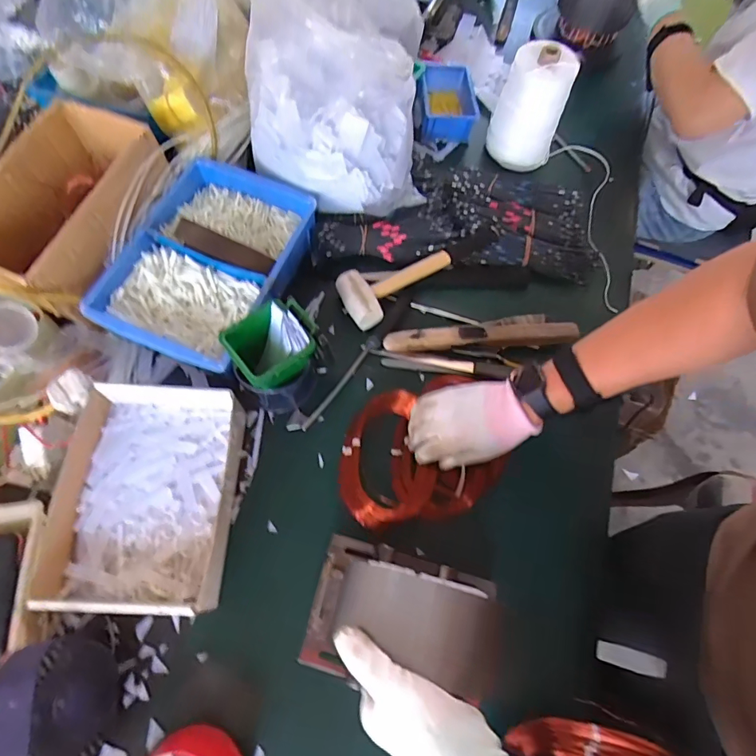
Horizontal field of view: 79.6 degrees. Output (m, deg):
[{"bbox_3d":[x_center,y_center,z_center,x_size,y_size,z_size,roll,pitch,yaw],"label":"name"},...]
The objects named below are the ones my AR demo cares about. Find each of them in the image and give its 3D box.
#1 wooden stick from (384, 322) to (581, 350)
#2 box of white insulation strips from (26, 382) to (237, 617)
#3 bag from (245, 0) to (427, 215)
[{"bbox_3d":[0.151,-0.062,0.665,0.277,0.029,0.033,-2,67,-4],"label":"wooden stick"},{"bbox_3d":[-0.269,0.132,0.532,0.186,0.071,0.253,4,67,-1],"label":"box of white insulation strips"},{"bbox_3d":[-0.060,-0.459,0.663,0.240,0.236,0.383,-1,67,-4],"label":"bag"}]

